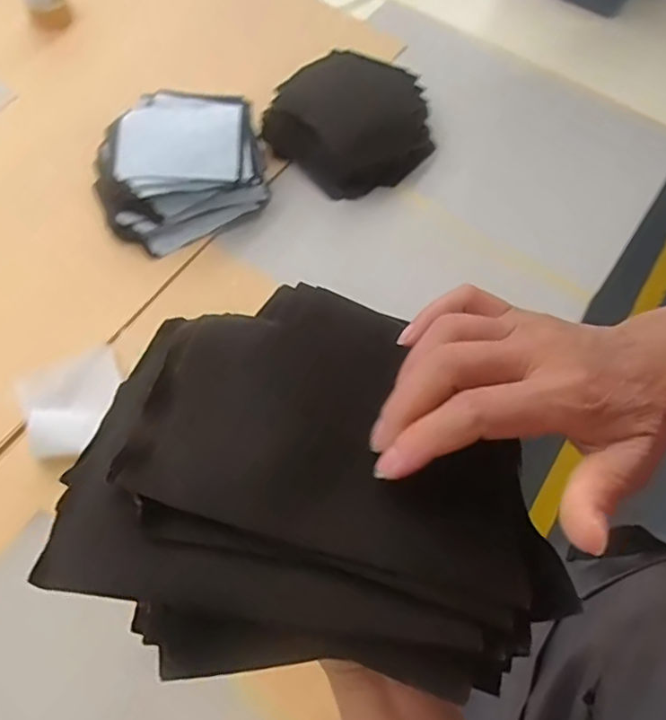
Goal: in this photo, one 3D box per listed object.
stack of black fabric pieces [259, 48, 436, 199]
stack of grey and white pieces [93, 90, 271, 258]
[{"bbox_3d":[0.024,-0.338,0.830,0.214,0.086,0.199,38,68,15],"label":"stack of black fabric pieces"},{"bbox_3d":[-0.206,-0.254,0.772,0.216,0.105,0.178,-19,66,-11],"label":"stack of grey and white pieces"}]

